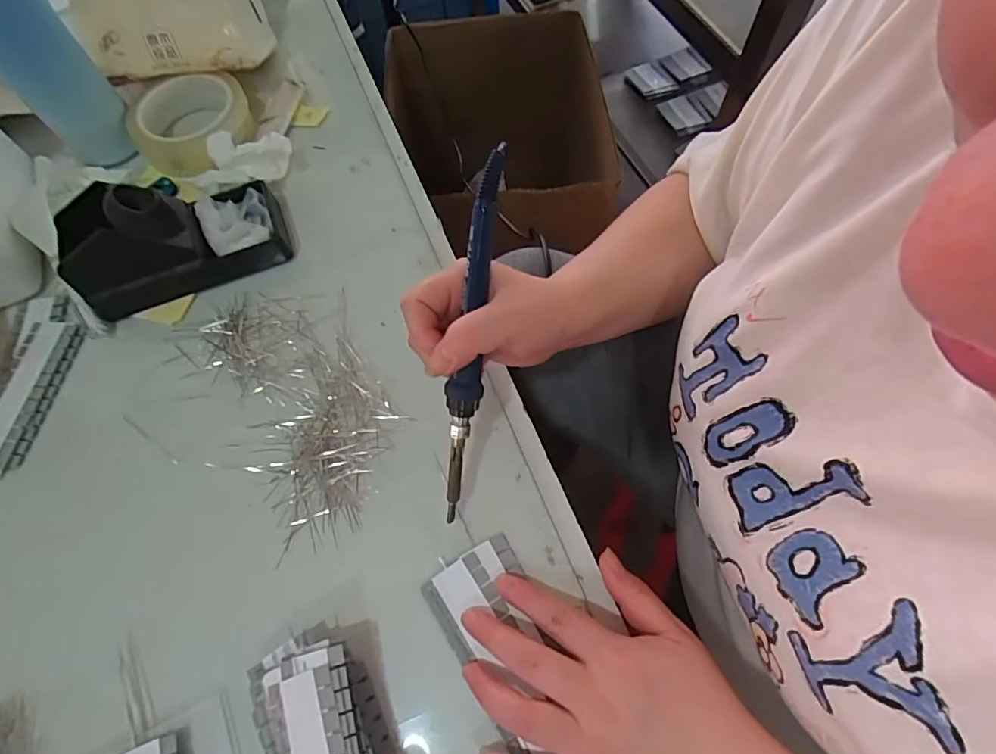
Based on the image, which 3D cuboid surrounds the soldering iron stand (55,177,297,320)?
[{"bbox_3d":[-0.250,-0.115,0.393,0.148,0.071,0.068,-23,67,-8],"label":"soldering iron stand"}]

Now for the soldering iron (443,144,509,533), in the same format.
[{"bbox_3d":[-0.016,-0.021,0.296,0.018,0.014,0.214,8,99,6],"label":"soldering iron"}]

